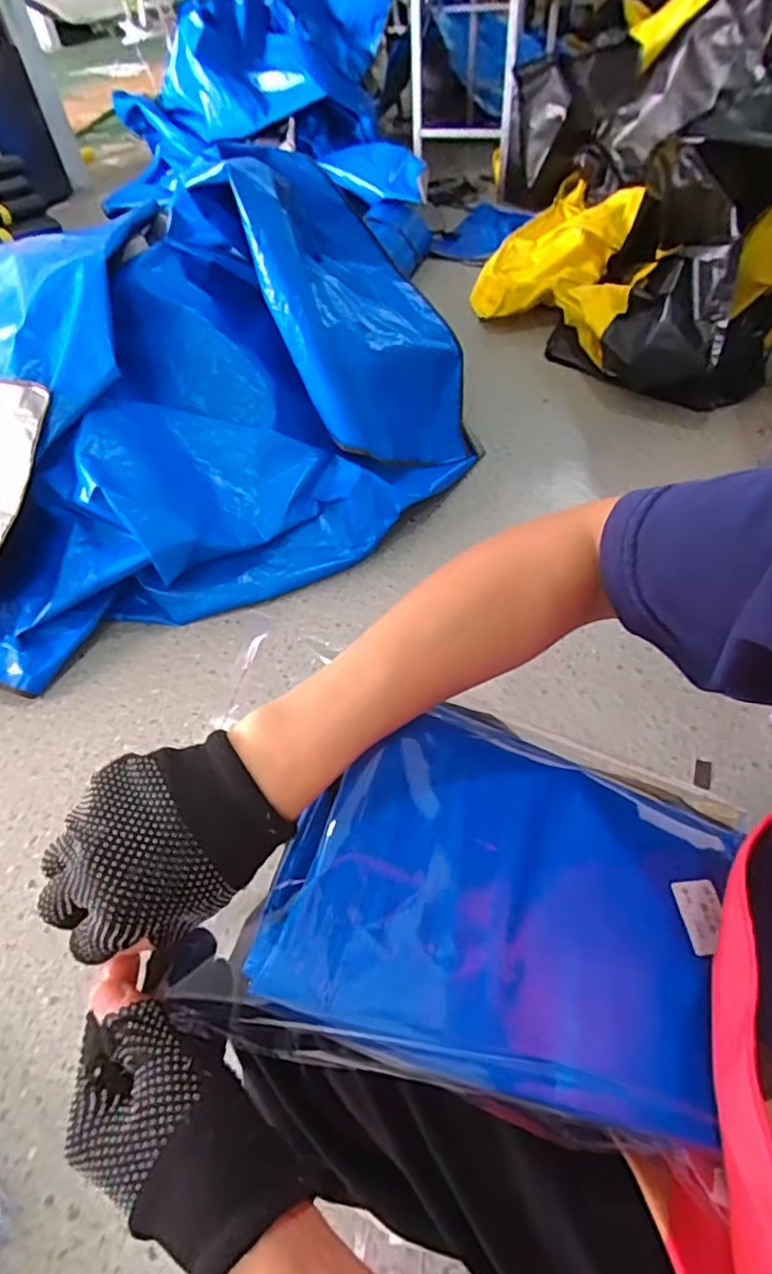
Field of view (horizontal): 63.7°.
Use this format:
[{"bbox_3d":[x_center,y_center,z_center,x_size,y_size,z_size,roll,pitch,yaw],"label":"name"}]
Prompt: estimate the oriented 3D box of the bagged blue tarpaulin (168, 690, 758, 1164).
[{"bbox_3d":[0.065,0.141,0.350,0.276,0.039,0.199,22,55,-8],"label":"bagged blue tarpaulin"}]

